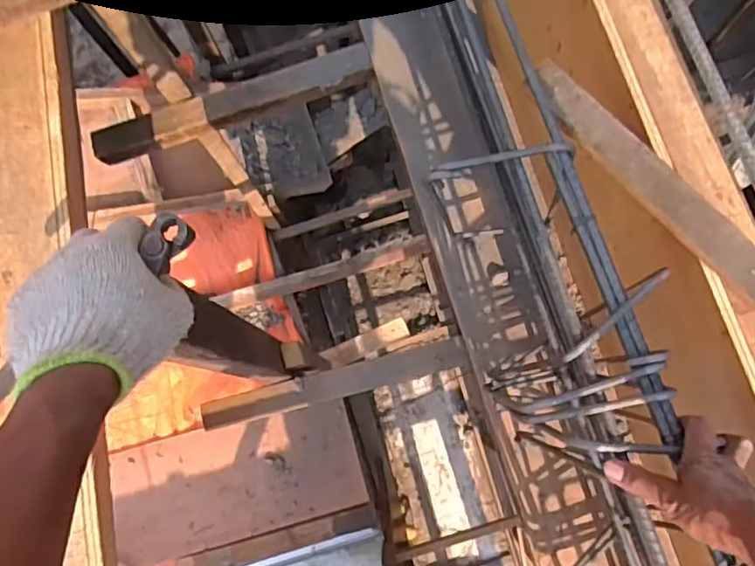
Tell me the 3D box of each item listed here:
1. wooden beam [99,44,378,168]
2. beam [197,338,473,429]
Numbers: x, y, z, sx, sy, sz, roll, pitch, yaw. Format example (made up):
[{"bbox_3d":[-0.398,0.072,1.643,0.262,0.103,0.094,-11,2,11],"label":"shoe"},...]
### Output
[{"bbox_3d":[-0.261,-0.321,1.090,0.505,0.074,0.065,-18,80,-1],"label":"wooden beam"},{"bbox_3d":[-0.067,0.166,1.000,0.442,0.035,0.050,-15,80,0],"label":"beam"}]

